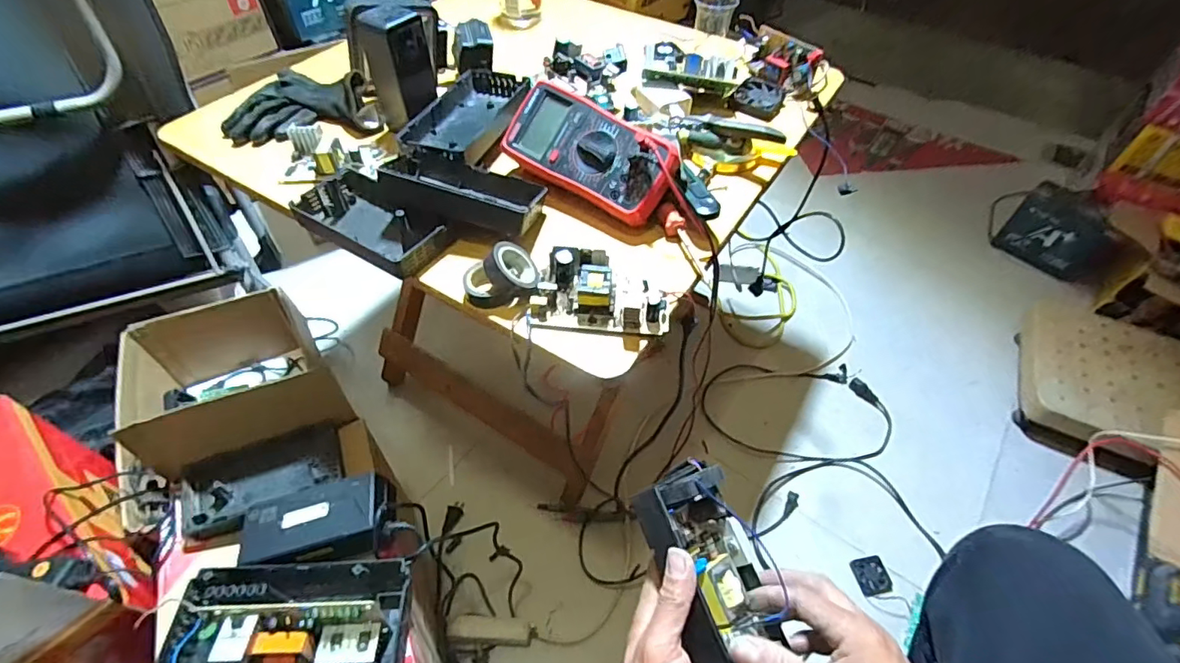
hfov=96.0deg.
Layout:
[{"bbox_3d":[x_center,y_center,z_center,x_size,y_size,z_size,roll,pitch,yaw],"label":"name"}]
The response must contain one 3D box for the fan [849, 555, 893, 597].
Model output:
[{"bbox_3d":[0.457,0.398,0.864,0.053,0.015,0.056,-5,51,-5],"label":"fan"}]

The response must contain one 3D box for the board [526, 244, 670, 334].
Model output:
[{"bbox_3d":[0.010,-0.039,0.474,0.119,0.033,0.071,6,51,3],"label":"board"}]

